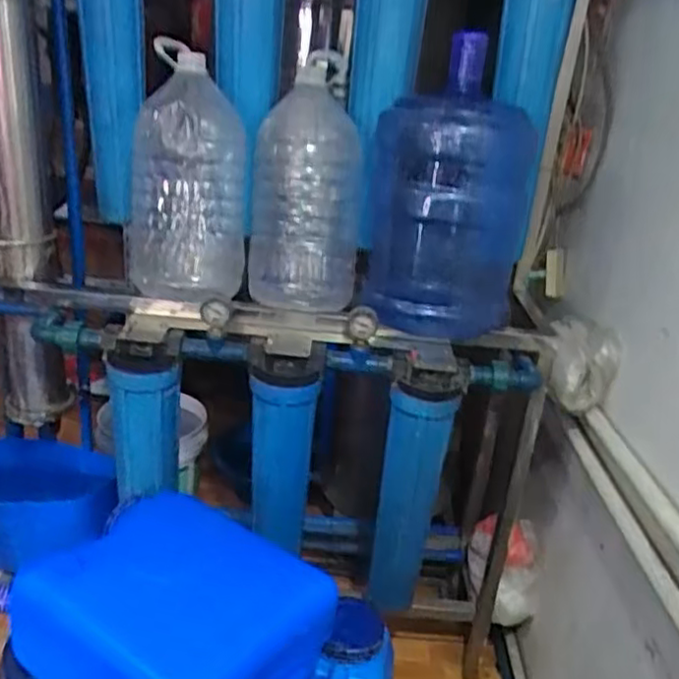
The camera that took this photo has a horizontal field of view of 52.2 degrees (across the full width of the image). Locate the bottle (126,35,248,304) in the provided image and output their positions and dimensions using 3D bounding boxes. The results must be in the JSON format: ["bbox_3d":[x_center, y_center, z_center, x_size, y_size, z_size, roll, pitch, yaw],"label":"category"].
[{"bbox_3d":[-0.253,-0.258,1.150,0.193,0.376,0.153,0,23,-12],"label":"bottle"}]

